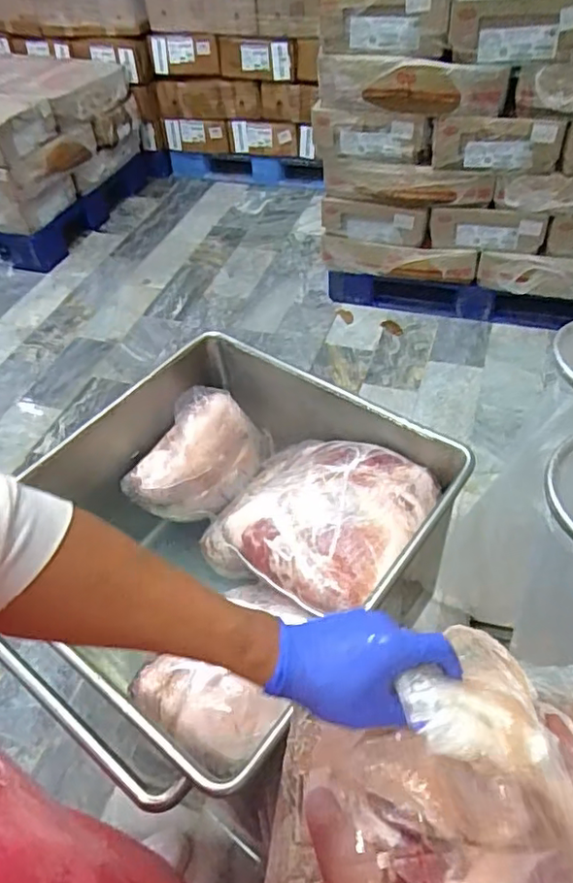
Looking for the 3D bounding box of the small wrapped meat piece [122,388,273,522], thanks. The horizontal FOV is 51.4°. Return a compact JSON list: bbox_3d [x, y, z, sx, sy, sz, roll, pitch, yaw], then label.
[{"bbox_3d":[-0.179,0.029,1.259,0.193,0.158,0.312,30,56,29],"label":"small wrapped meat piece"}]

